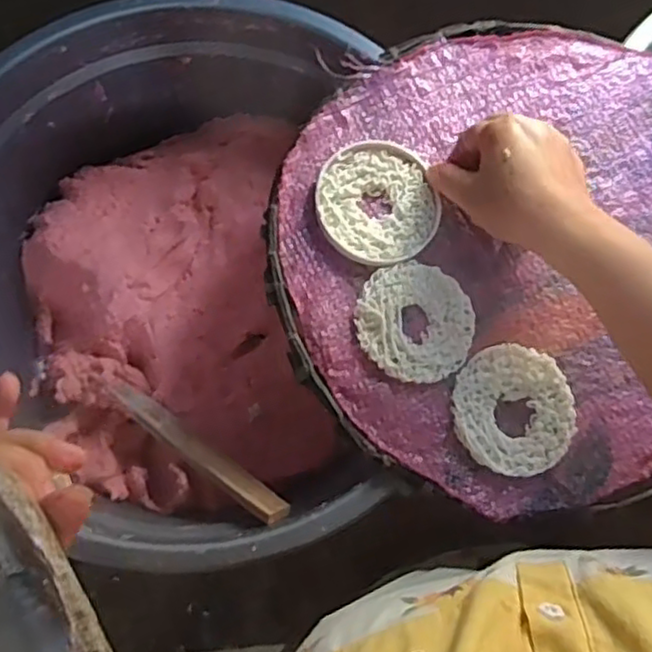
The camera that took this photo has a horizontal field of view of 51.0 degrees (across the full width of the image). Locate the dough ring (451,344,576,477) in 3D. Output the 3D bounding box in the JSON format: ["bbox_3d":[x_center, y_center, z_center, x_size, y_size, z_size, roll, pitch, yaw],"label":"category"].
[{"bbox_3d":[0.121,0.053,0.437,0.077,0.008,0.080,0,75,-2],"label":"dough ring"}]

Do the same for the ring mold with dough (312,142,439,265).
[{"bbox_3d":[0.035,-0.085,0.467,0.081,0.008,0.086,0,75,-2],"label":"ring mold with dough"}]

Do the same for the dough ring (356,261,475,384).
[{"bbox_3d":[0.060,-0.003,0.450,0.076,0.007,0.077,0,75,-2],"label":"dough ring"}]

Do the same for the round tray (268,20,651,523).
[{"bbox_3d":[0.140,-0.058,0.470,0.346,0.016,0.327,0,75,-2],"label":"round tray"}]

